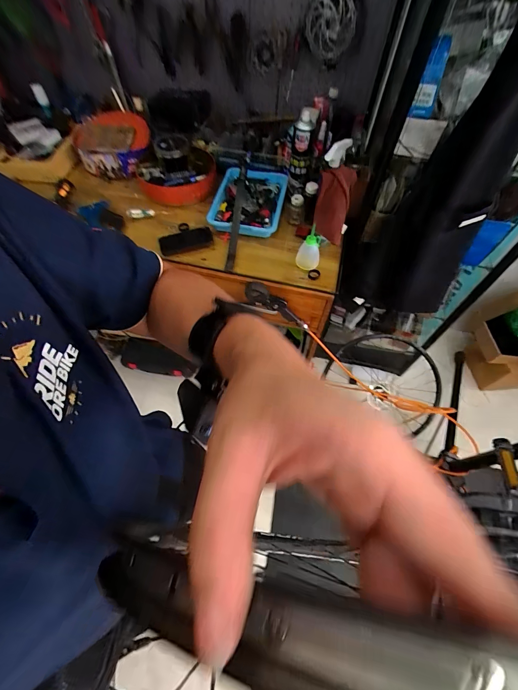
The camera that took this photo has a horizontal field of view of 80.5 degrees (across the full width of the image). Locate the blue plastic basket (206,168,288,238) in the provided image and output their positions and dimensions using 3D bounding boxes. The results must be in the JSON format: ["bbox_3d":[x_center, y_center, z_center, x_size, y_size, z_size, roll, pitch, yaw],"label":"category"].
[{"bbox_3d":[-0.034,-0.506,1.055,0.230,0.064,0.336,11,59,5],"label":"blue plastic basket"}]

